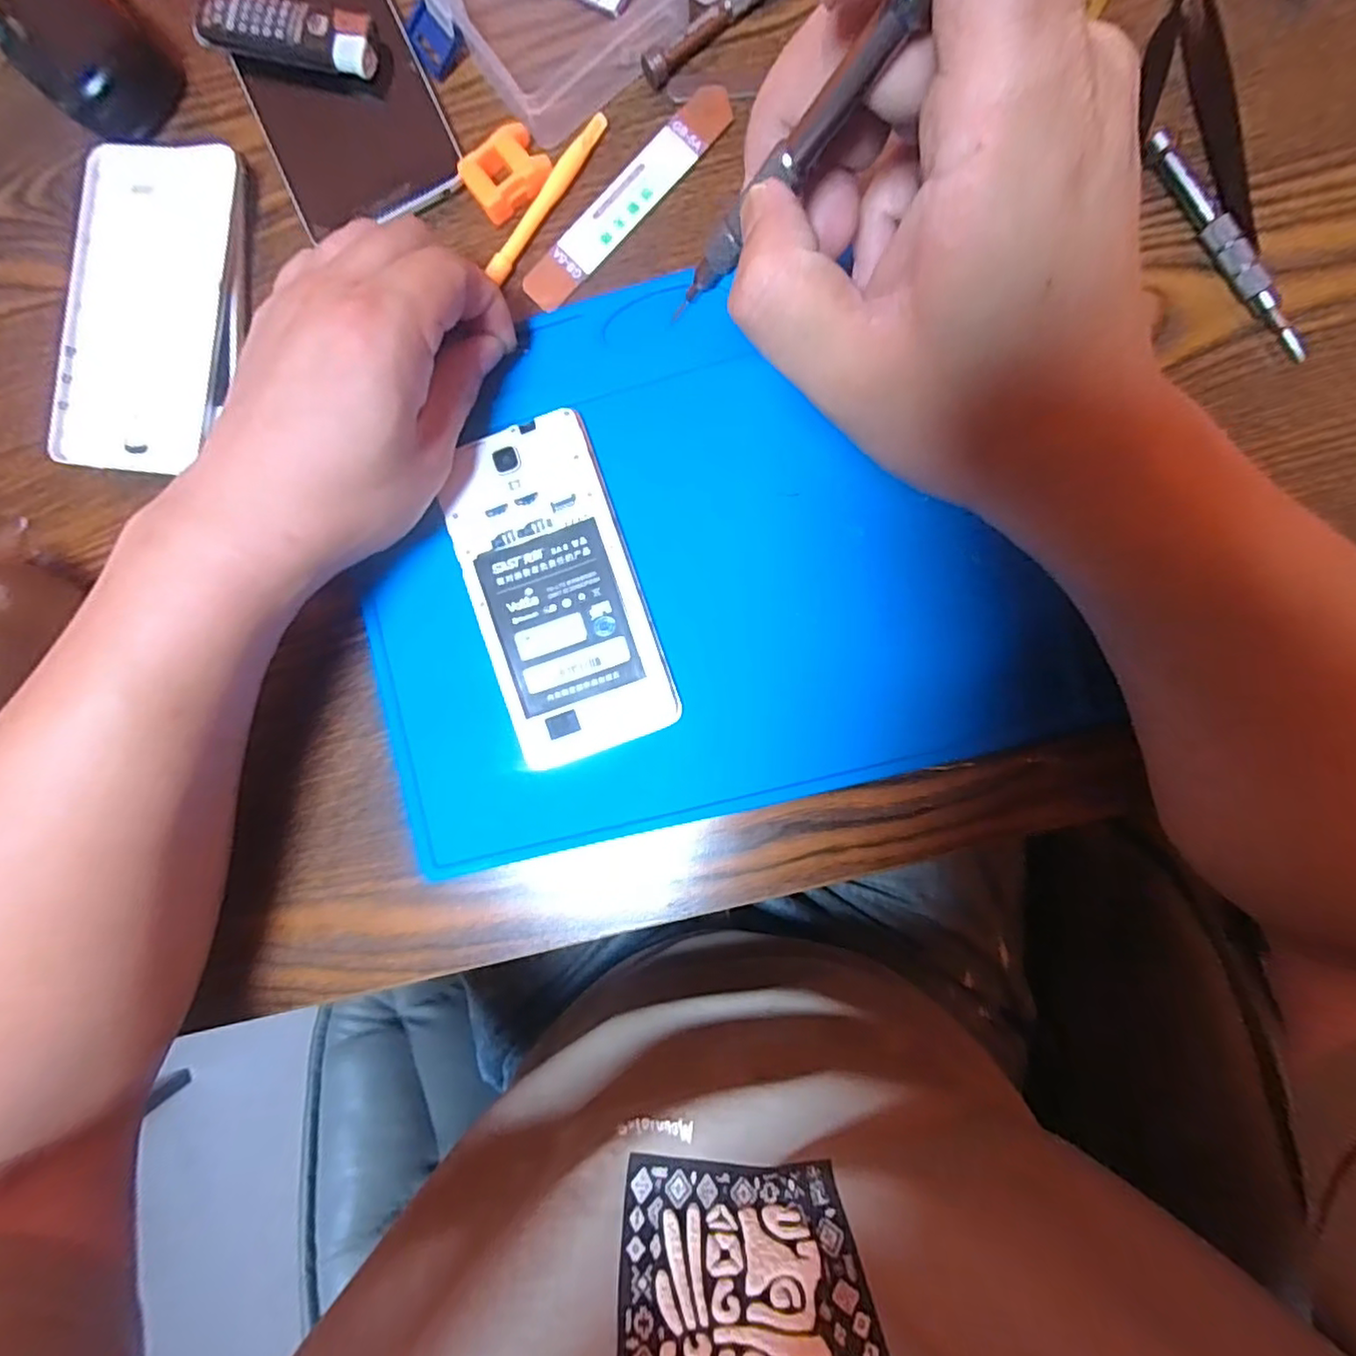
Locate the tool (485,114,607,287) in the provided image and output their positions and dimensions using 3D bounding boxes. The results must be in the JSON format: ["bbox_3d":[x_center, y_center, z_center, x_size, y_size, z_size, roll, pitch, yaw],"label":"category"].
[{"bbox_3d":[-0.058,-0.209,0.272,0.009,0.006,0.082,35,92,4],"label":"tool"}]

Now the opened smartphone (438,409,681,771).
[{"bbox_3d":[-0.052,-0.037,0.266,0.068,0.007,0.140,-18,89,4],"label":"opened smartphone"}]

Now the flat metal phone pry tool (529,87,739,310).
[{"bbox_3d":[-0.022,-0.208,0.271,0.115,0.005,0.021,-44,86,3],"label":"flat metal phone pry tool"}]

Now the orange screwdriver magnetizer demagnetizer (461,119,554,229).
[{"bbox_3d":[-0.075,-0.219,0.271,0.035,0.011,0.027,-30,87,4],"label":"orange screwdriver magnetizer demagnetizer"}]

